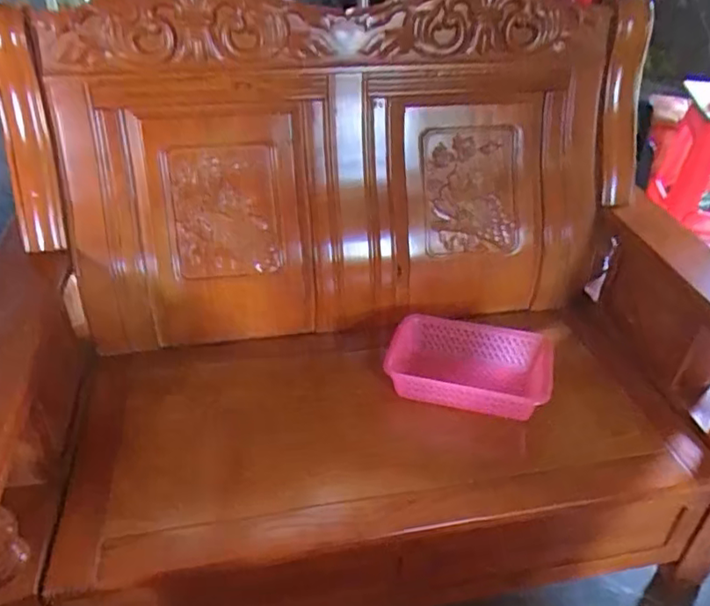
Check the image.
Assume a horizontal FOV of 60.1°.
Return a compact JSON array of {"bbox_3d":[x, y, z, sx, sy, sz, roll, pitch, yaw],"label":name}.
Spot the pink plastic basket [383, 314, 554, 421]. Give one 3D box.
[{"bbox_3d":[0.212,0.131,1.171,0.303,0.093,0.178,8,37,8],"label":"pink plastic basket"}]

